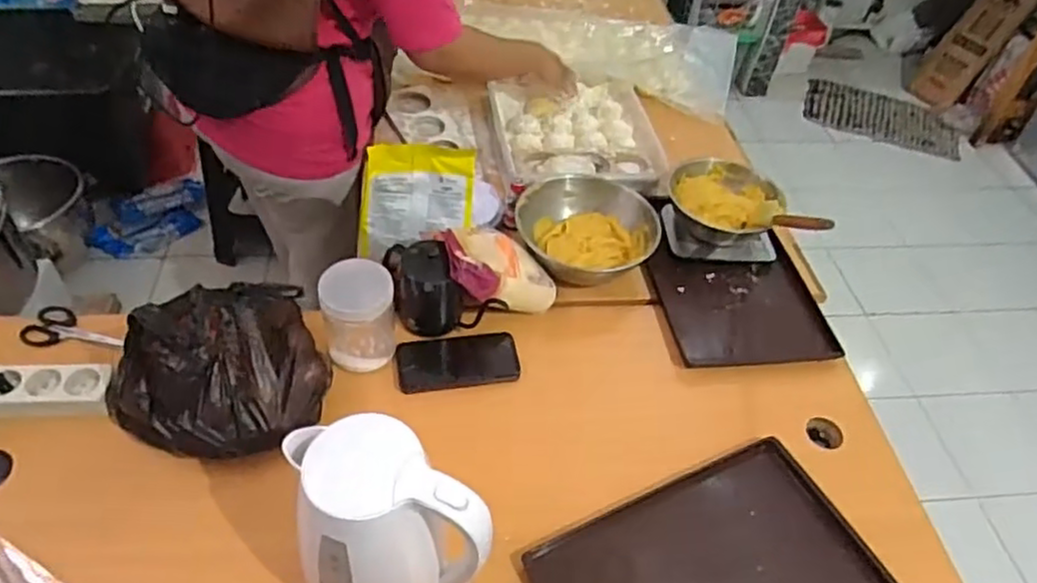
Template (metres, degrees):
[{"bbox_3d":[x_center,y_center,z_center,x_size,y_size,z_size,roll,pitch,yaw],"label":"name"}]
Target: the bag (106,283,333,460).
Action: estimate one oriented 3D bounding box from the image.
[{"bbox_3d":[-0.343,0.090,0.801,0.235,0.171,0.165,-29,57,-29],"label":"bag"}]

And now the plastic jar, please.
[{"bbox_3d":[-0.207,0.035,0.897,0.088,0.132,0.080,-2,48,-9],"label":"plastic jar"}]

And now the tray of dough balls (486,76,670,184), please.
[{"bbox_3d":[0.103,-0.304,1.302,0.296,0.044,0.365,-4,48,-11],"label":"tray of dough balls"}]

